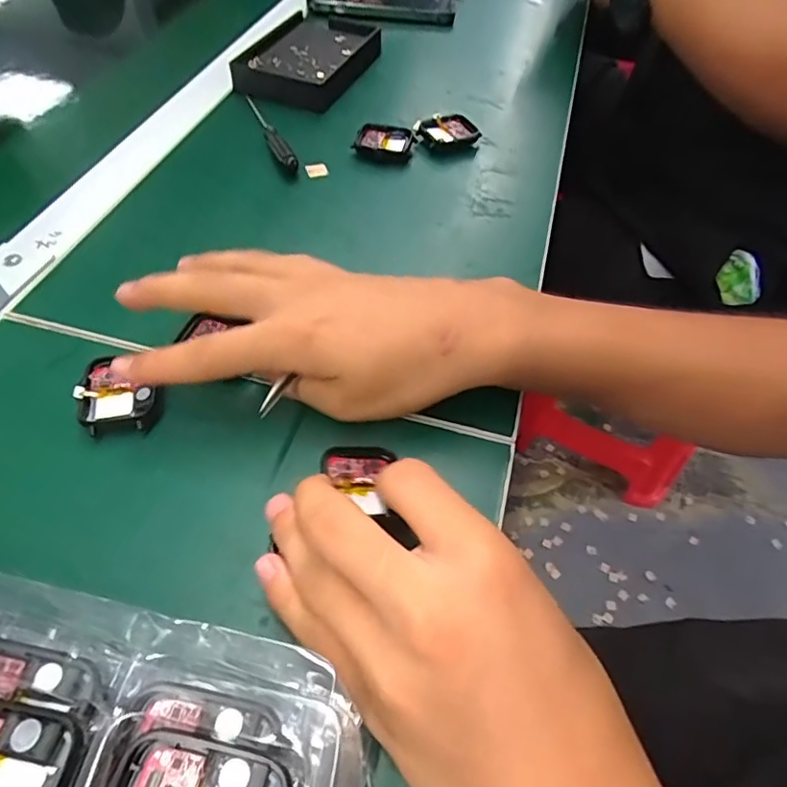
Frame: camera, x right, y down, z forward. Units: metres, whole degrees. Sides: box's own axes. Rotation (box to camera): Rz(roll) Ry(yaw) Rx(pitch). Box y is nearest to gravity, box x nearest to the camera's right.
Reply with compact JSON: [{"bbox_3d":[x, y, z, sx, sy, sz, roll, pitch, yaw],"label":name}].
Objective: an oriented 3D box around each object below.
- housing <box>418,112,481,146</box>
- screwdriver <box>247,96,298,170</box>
[{"bbox_3d":[0.045,-0.214,0.444,0.044,0.017,0.032,-15,55,-13],"label":"housing"},{"bbox_3d":[-0.102,-0.212,0.434,0.012,0.014,0.121,-21,57,-17],"label":"screwdriver"}]

